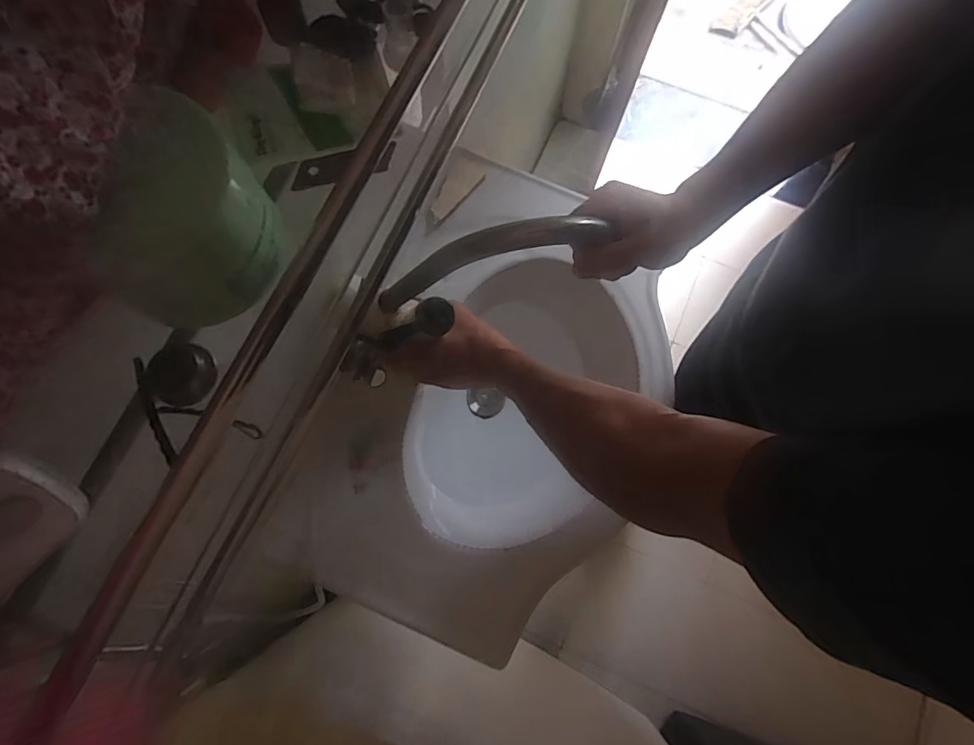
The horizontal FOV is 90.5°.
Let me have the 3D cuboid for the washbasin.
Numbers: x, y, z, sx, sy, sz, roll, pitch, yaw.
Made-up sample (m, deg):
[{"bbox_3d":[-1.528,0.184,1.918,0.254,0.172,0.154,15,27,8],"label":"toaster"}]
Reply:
[{"bbox_3d":[0.017,0.038,0.702,0.382,0.185,0.599,22,78,5],"label":"washbasin"}]

